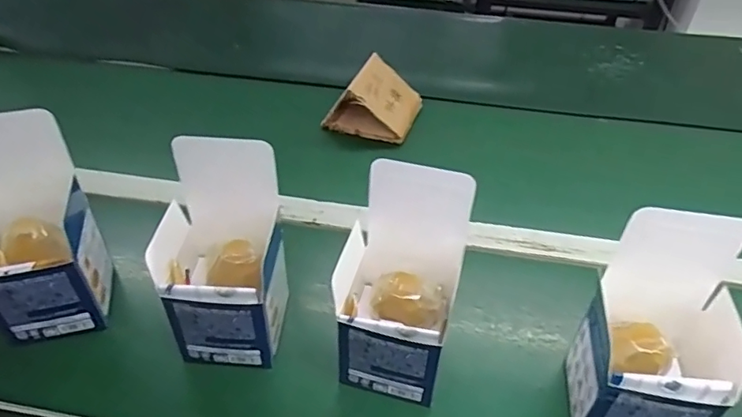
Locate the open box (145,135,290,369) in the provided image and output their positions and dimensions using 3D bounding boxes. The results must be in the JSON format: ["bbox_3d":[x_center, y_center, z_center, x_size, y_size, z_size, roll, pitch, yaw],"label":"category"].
[{"bbox_3d":[-0.125,0.038,0.459,0.097,0.169,0.112,-2,37,-2],"label":"open box"}]

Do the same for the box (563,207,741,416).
[{"bbox_3d":[0.216,0.099,0.406,0.100,0.191,0.107,10,40,15],"label":"box"}]

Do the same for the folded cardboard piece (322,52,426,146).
[{"bbox_3d":[0.006,-0.154,0.751,0.115,0.082,0.104,11,38,14],"label":"folded cardboard piece"}]

